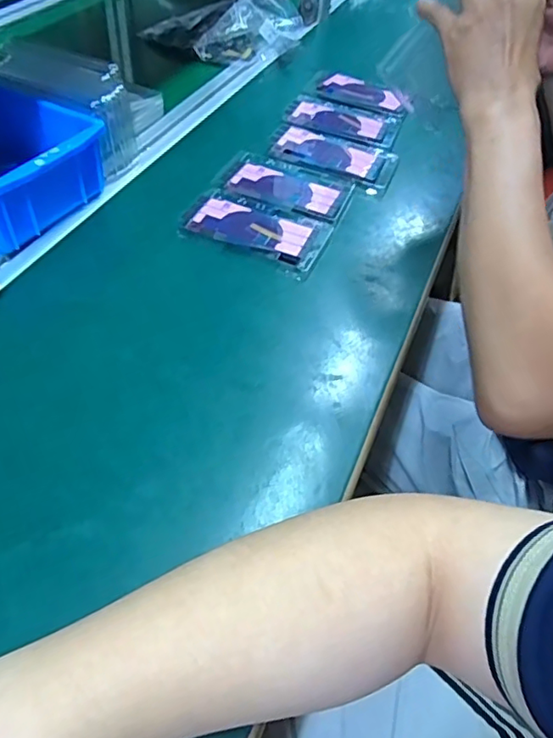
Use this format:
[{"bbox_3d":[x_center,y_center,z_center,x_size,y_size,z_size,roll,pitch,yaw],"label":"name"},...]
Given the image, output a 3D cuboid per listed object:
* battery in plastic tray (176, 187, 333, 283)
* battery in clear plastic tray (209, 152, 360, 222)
[{"bbox_3d":[-0.020,-0.124,0.487,0.124,0.005,0.074,20,52,11],"label":"battery in plastic tray"},{"bbox_3d":[0.007,-0.179,0.534,0.127,0.005,0.078,20,52,11],"label":"battery in clear plastic tray"}]

